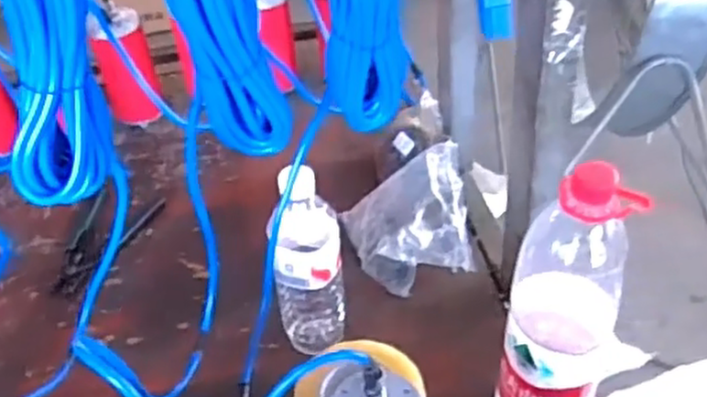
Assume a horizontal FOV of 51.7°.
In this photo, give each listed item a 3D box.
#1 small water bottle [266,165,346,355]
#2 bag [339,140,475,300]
[{"bbox_3d":[-0.047,0.067,0.750,0.070,0.226,0.054,-9,42,-5],"label":"small water bottle"},{"bbox_3d":[0.072,0.017,0.894,0.151,0.098,0.159,-9,42,-5],"label":"bag"}]

